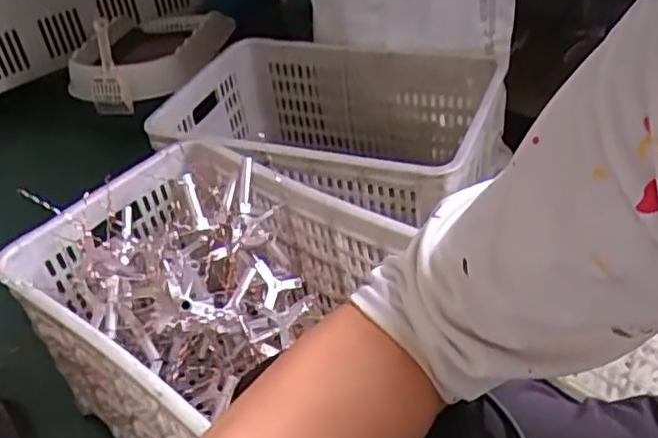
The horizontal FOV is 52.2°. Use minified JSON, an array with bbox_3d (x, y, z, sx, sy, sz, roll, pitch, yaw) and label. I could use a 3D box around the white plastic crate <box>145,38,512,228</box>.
[{"bbox_3d":[0.008,-0.119,1.061,0.463,0.230,0.341,10,42,20],"label":"white plastic crate"}]

